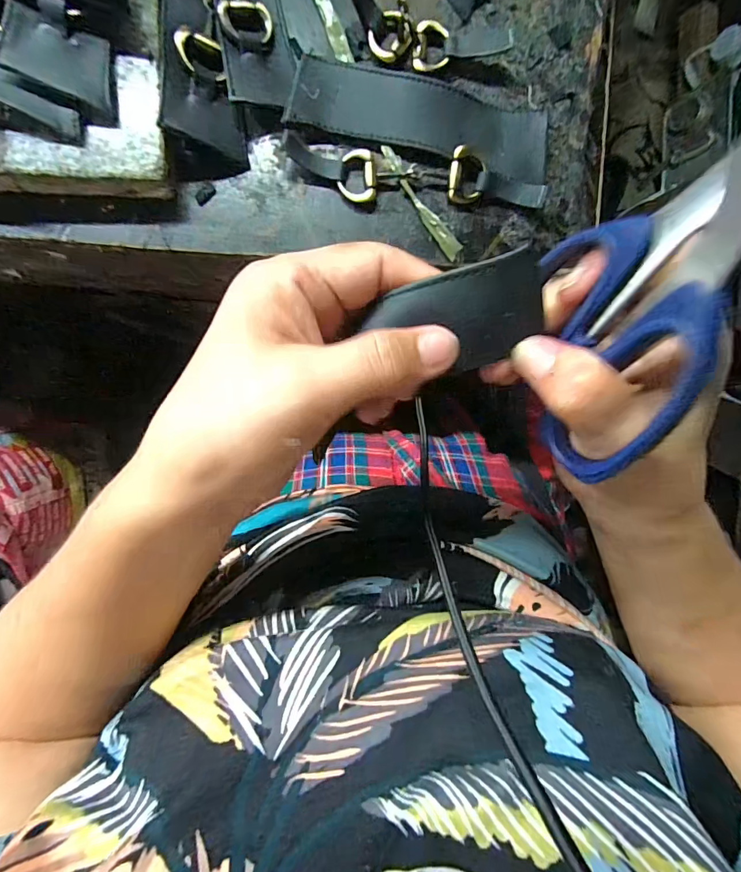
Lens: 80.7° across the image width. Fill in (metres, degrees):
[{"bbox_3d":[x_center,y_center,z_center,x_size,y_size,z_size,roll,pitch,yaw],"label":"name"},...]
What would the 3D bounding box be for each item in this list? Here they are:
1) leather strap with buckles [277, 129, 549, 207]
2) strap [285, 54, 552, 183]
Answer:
[{"bbox_3d":[0.024,-0.131,0.219,0.127,0.011,0.025,0,93,-6],"label":"leather strap with buckles"},{"bbox_3d":[0.027,-0.160,0.220,0.130,0.007,0.037,9,92,-7],"label":"strap"}]

